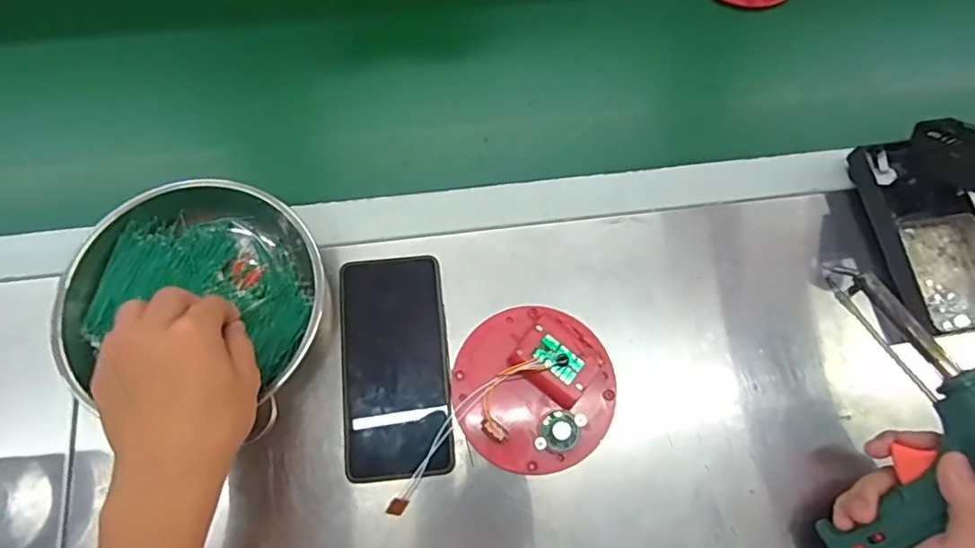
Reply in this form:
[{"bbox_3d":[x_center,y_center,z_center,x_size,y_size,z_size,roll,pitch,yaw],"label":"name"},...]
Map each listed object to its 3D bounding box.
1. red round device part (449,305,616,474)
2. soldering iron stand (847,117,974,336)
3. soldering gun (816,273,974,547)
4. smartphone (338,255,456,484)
[{"bbox_3d":[0.035,0.083,0.422,0.117,0.027,0.118,0,72,-2],"label":"red round device part"},{"bbox_3d":[0.360,-0.049,0.414,0.075,0.116,0.154,-6,72,-4],"label":"soldering iron stand"},{"bbox_3d":[0.294,0.102,0.368,0.129,0.043,0.201,0,79,45],"label":"soldering gun"},{"bbox_3d":[-0.069,0.067,0.423,0.078,0.011,0.159,-6,78,-2],"label":"smartphone"}]

